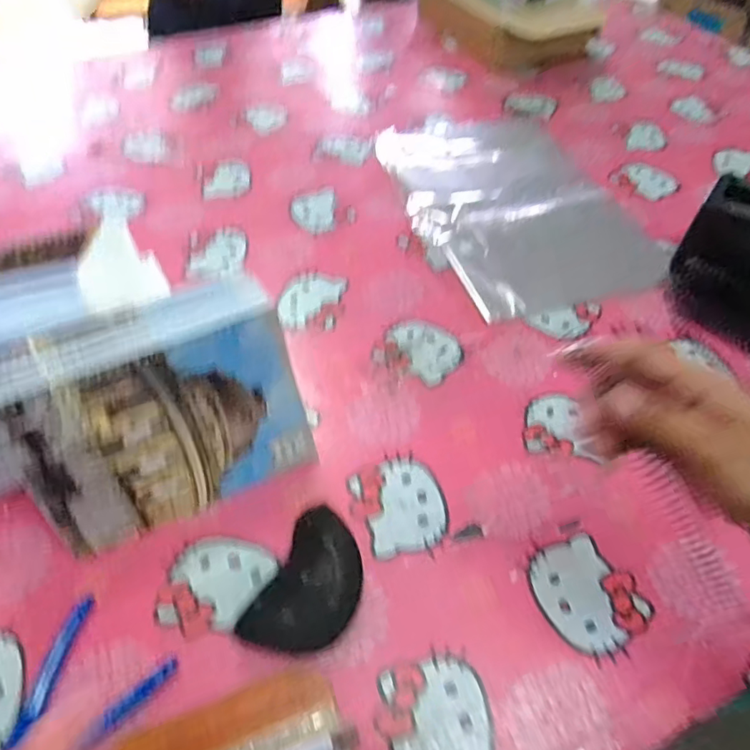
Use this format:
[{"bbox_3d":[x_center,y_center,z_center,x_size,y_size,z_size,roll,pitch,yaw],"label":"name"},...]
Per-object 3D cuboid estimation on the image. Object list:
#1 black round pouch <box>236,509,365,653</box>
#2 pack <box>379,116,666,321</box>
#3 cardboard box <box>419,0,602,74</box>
[{"bbox_3d":[-0.043,0.150,0.394,0.062,0.030,0.098,22,54,16],"label":"black round pouch"},{"bbox_3d":[0.162,-0.232,0.704,0.261,0.025,0.386,-18,54,-15],"label":"pack"},{"bbox_3d":[0.236,-0.665,1.019,0.201,0.083,0.360,-25,56,-20],"label":"cardboard box"}]

